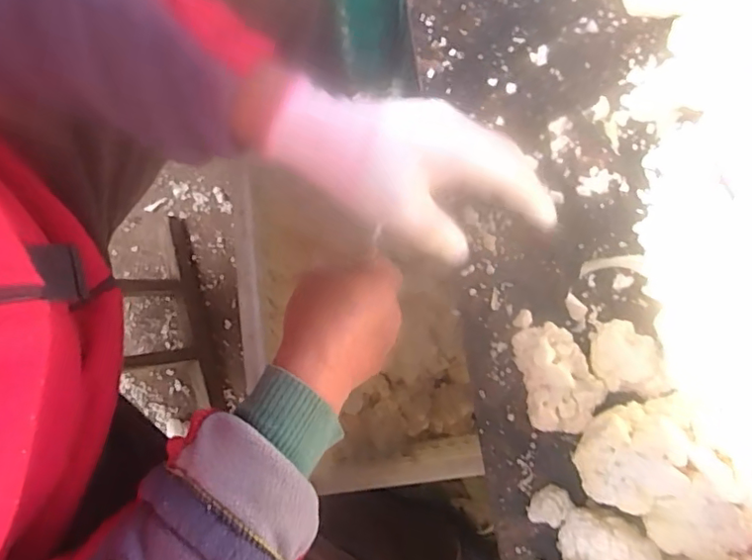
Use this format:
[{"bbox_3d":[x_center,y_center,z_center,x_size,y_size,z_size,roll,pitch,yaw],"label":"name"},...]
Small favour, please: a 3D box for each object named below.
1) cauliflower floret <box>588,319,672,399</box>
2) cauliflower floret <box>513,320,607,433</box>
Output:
[{"bbox_3d":[0.177,0.057,0.411,0.048,0.029,0.051,1,79,1],"label":"cauliflower floret"},{"bbox_3d":[0.129,0.068,0.403,0.051,0.057,0.074,-7,79,-1],"label":"cauliflower floret"}]

